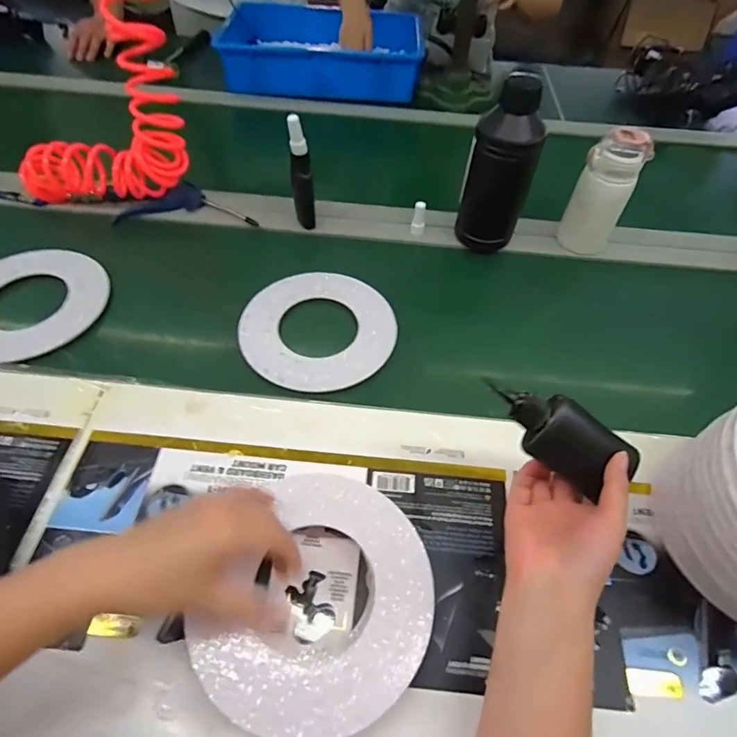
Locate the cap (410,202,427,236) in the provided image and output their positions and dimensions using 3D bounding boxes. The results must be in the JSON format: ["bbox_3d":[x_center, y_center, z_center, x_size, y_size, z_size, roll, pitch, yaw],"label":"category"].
[{"bbox_3d":[0.077,-0.228,0.697,0.019,0.046,0.021,19,55,11],"label":"cap"}]

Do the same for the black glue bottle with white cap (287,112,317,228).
[{"bbox_3d":[-0.093,-0.268,0.648,0.026,0.156,0.022,-15,56,-13],"label":"black glue bottle with white cap"}]

